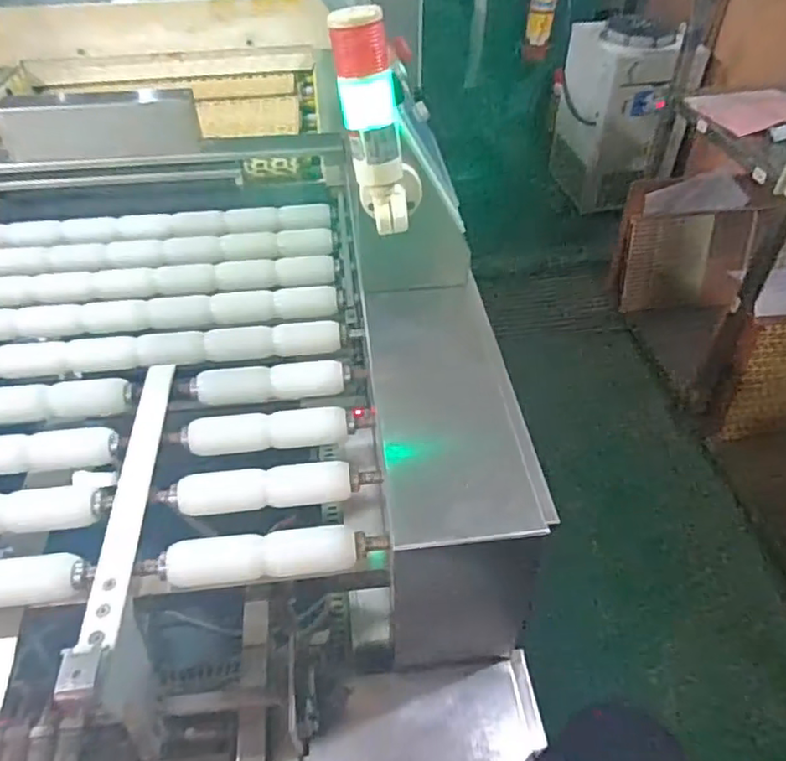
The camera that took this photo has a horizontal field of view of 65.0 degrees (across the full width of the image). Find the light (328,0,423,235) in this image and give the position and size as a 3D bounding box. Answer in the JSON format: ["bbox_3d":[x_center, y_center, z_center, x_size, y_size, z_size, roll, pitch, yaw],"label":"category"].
[{"bbox_3d":[-0.013,-0.259,0.620,0.065,0.199,0.078,6,43,11],"label":"light"}]

